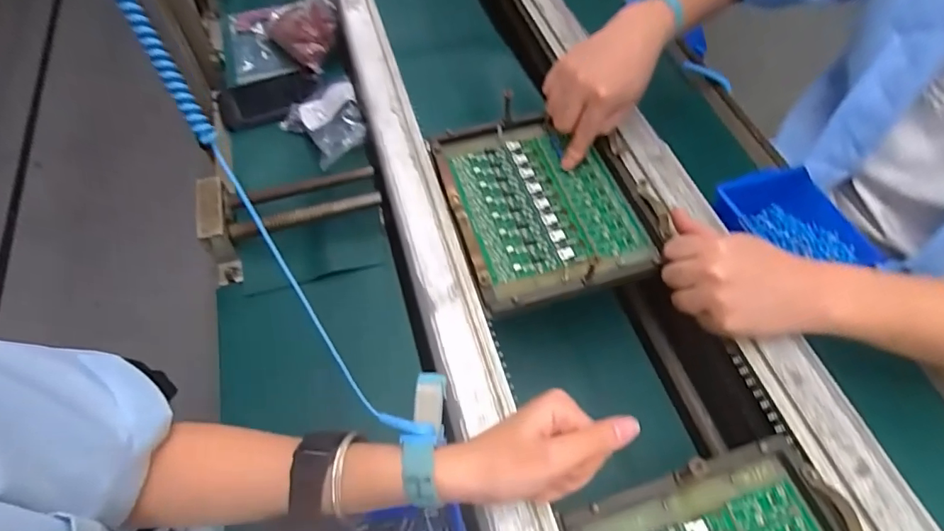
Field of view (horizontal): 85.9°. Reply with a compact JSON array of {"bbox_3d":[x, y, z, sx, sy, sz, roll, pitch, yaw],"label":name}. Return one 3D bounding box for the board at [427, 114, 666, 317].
[{"bbox_3d":[0.068,-0.067,0.495,0.178,0.023,0.215,-15,57,-8],"label":"board"}]

